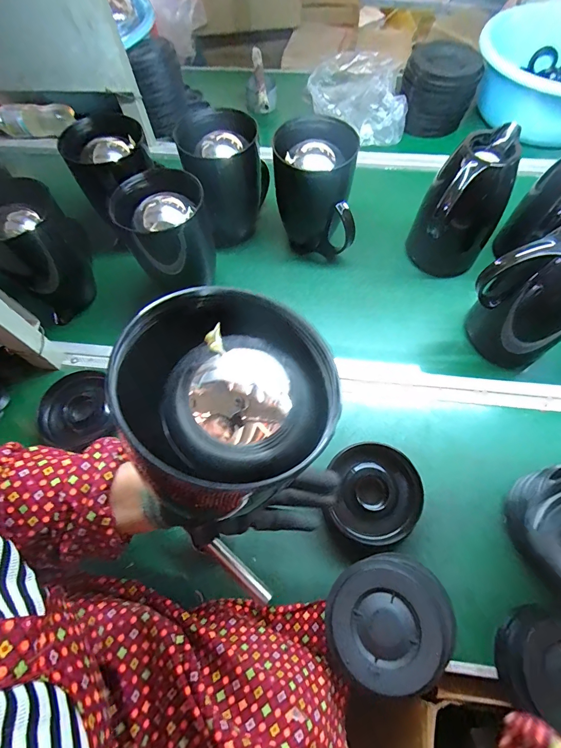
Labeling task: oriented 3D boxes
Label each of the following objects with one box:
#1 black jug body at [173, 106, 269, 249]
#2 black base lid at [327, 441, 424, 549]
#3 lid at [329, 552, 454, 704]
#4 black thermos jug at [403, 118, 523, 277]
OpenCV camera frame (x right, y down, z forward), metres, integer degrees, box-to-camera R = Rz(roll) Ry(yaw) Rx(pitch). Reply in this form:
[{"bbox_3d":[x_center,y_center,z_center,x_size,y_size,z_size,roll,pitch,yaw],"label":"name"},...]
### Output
[{"bbox_3d":[-0.093,-0.331,0.628,0.127,0.178,0.149,0,64,1],"label":"black jug body"},{"bbox_3d":[0.124,0.153,0.462,0.109,0.019,0.124,1,81,7],"label":"black base lid"},{"bbox_3d":[0.115,0.260,0.378,0.127,0.029,0.114,-20,65,-8],"label":"lid"},{"bbox_3d":[0.287,-0.255,0.580,0.122,0.200,0.135,25,67,13],"label":"black thermos jug"}]

